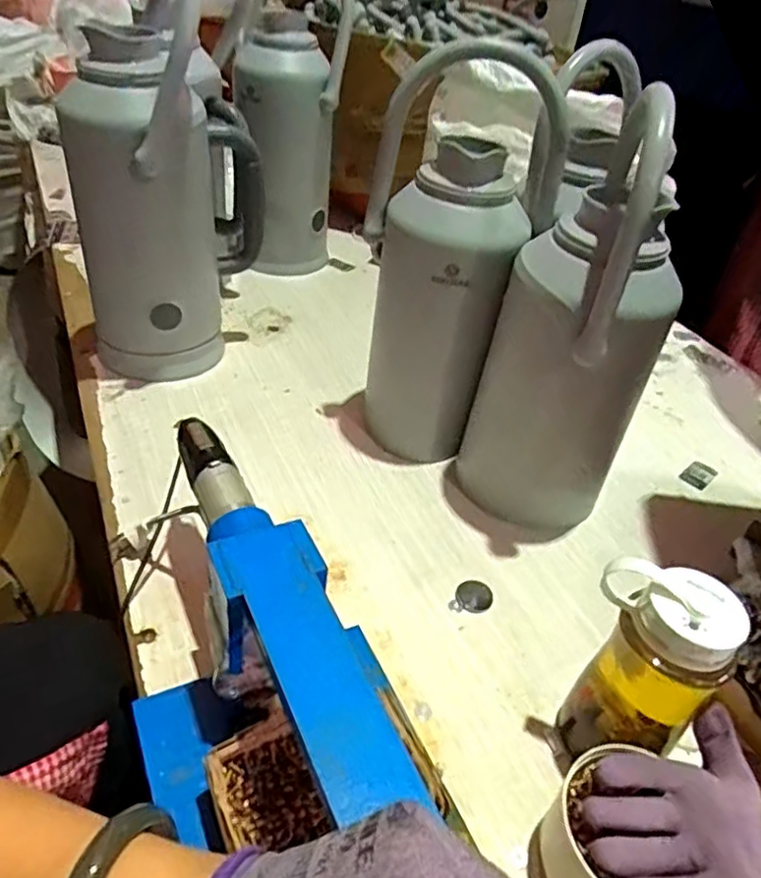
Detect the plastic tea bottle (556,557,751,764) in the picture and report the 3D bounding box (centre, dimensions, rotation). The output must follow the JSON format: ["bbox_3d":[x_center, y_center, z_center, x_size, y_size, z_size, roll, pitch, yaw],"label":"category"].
[{"bbox_3d":[0.193,0.184,0.501,0.087,0.190,0.077,8,39,1],"label":"plastic tea bottle"}]

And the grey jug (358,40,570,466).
[{"bbox_3d":[0.074,-0.177,0.739,0.169,0.398,0.146,21,41,17],"label":"grey jug"}]

